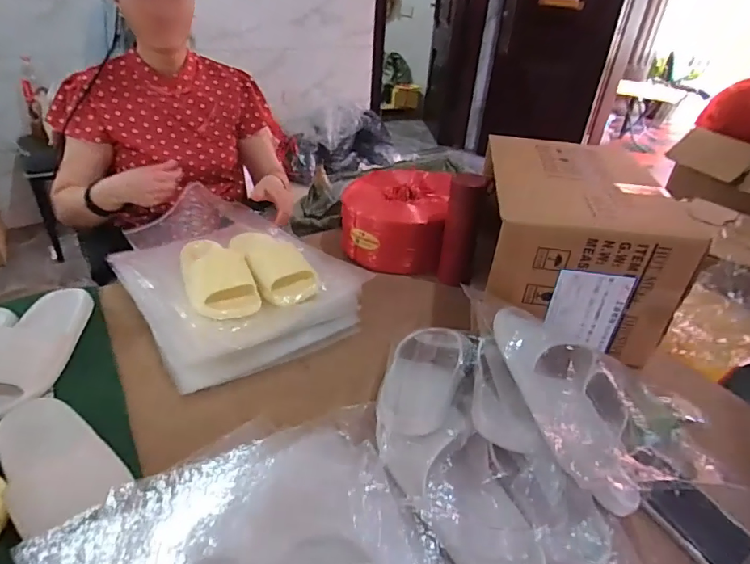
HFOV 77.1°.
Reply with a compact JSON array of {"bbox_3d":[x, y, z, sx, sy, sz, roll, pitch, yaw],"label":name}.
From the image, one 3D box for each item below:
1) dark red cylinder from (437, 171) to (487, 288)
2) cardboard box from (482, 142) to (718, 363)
[{"bbox_3d":[0.167,-0.097,0.902,0.069,0.214,0.065,8,34,4],"label":"dark red cylinder"},{"bbox_3d":[0.342,-0.084,0.839,0.281,0.218,0.348,9,34,6],"label":"cardboard box"}]

